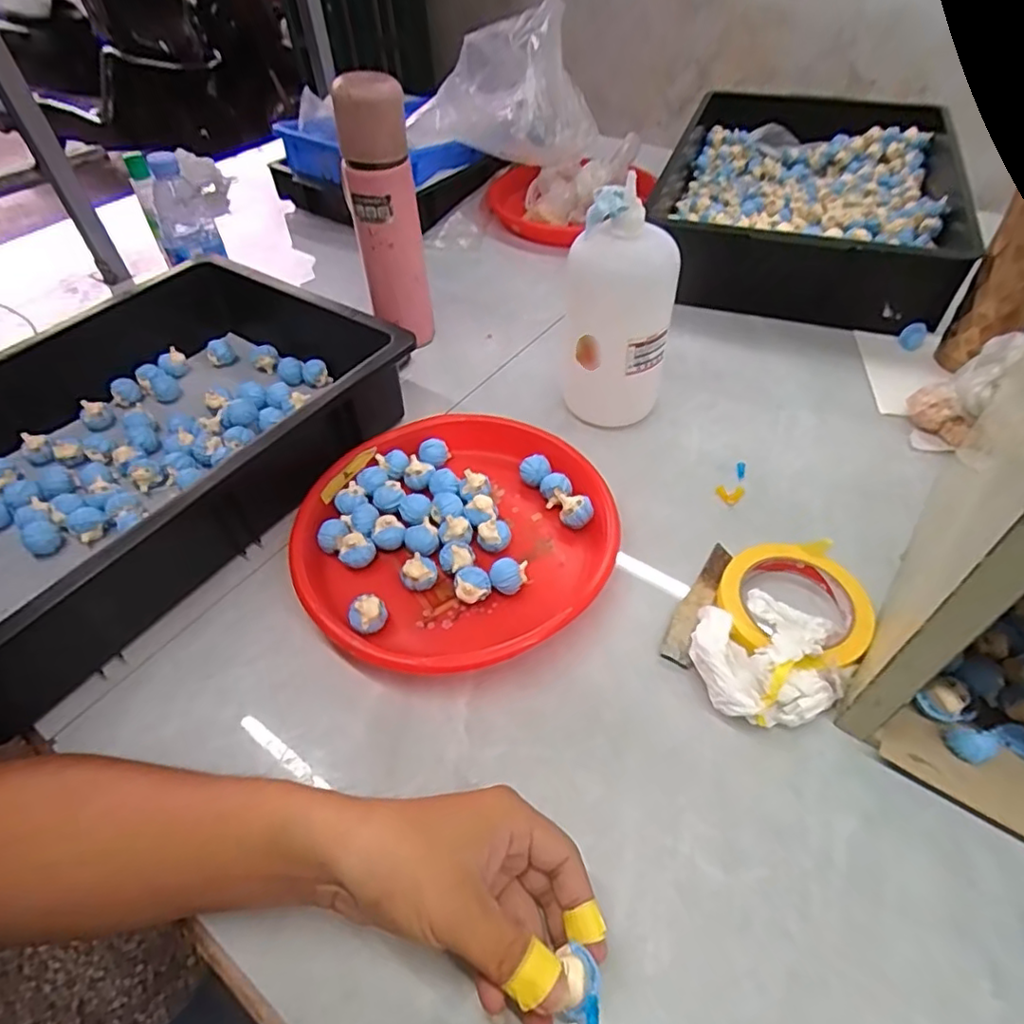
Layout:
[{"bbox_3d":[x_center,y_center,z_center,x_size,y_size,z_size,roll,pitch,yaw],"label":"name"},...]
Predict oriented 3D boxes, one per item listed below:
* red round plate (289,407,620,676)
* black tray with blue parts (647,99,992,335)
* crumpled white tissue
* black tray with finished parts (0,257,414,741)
[{"bbox_3d":[-0.047,0.015,0.497,0.246,0.036,0.241,-2,49,2],"label":"red round plate"},{"bbox_3d":[0.396,-0.435,0.819,0.359,0.096,0.495,15,51,16],"label":"black tray with blue parts"},{"bbox_3d":[0.172,0.097,0.413,0.094,0.038,0.086,-3,48,2],"label":"crumpled white tissue"},{"bbox_3d":[-0.336,-0.061,0.540,0.310,0.103,0.442,28,56,24],"label":"black tray with finished parts"}]

